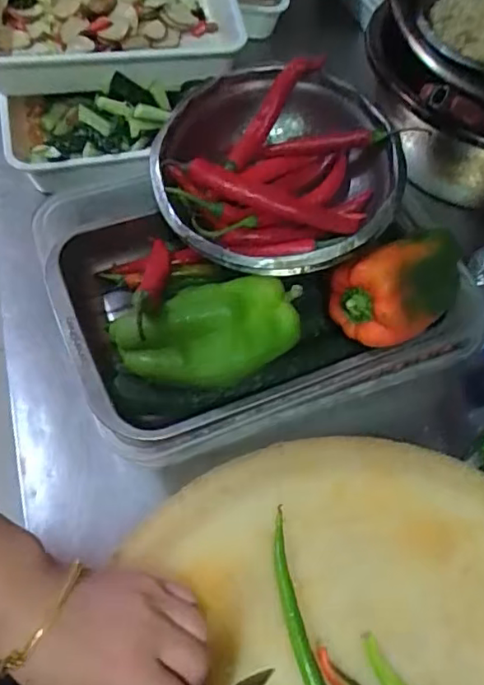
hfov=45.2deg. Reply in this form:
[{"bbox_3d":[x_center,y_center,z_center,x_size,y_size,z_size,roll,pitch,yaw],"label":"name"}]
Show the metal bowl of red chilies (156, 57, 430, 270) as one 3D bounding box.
[{"bbox_3d":[0.027,-0.144,0.484,0.192,0.067,0.194,2,58,-3],"label":"metal bowl of red chilies"}]

